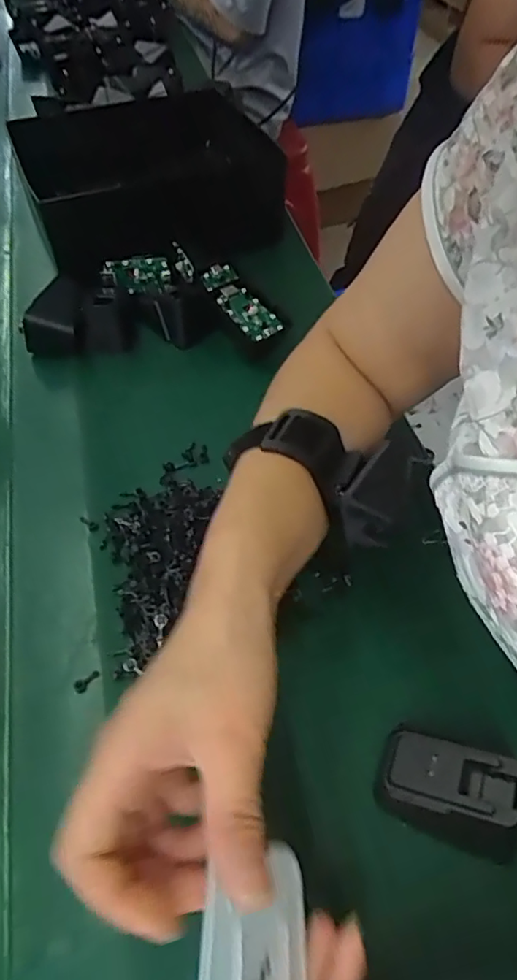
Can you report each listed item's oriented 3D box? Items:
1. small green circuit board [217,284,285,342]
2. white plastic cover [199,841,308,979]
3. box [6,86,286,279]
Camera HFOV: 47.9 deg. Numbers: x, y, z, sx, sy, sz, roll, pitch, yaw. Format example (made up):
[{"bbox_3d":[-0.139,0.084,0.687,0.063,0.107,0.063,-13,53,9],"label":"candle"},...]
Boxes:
[{"bbox_3d":[-0.007,-0.148,0.484,0.033,0.006,0.062,-30,71,-19],"label":"small green circuit board"},{"bbox_3d":[-0.001,0.168,0.207,0.042,0.006,0.069,14,50,-21],"label":"white plastic cover"},{"bbox_3d":[-0.110,-0.327,0.609,0.242,0.097,0.187,-18,47,-13],"label":"box"}]

